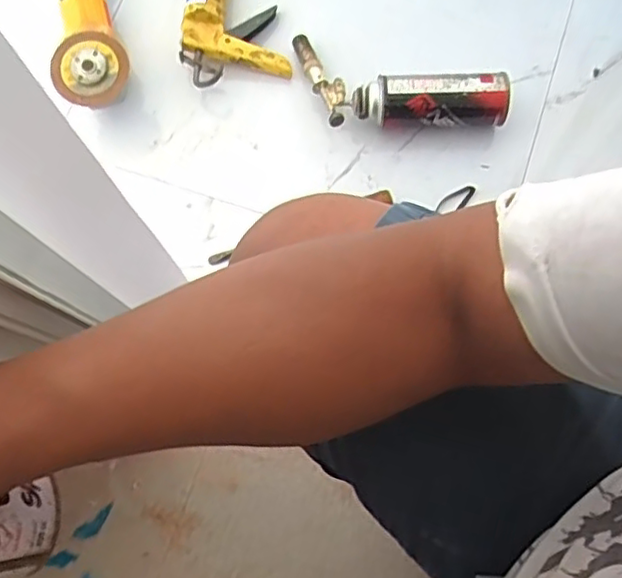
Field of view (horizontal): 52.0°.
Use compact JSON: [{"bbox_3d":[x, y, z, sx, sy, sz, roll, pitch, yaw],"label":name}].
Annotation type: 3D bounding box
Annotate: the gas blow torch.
[{"bbox_3d":[0.105,-0.247,0.827,0.289,0.085,0.111,16,77,3],"label":"gas blow torch"}]

